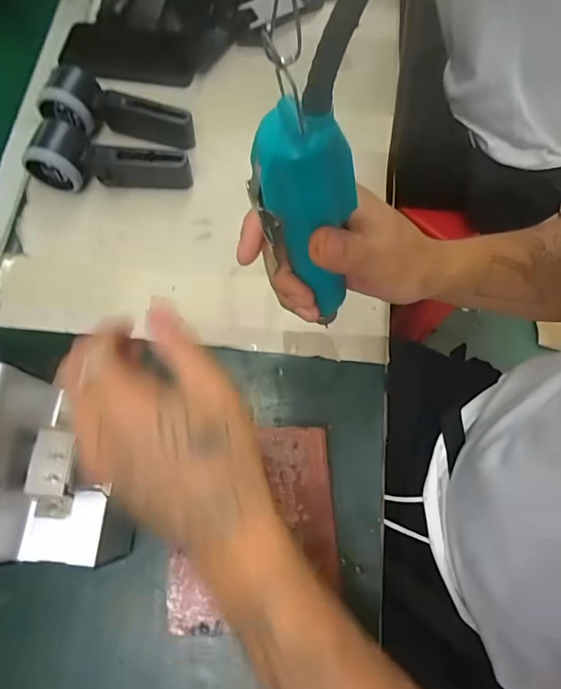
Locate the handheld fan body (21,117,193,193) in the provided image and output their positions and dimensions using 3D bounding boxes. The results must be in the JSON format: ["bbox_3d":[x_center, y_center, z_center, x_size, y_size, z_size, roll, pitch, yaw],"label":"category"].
[{"bbox_3d":[-0.182,-0.202,0.481,0.167,0.051,0.057,-2,71,1],"label":"handheld fan body"}]

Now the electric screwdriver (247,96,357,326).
[{"bbox_3d":[0.015,-0.065,0.235,0.033,0.124,0.039,31,73,24],"label":"electric screwdriver"}]

